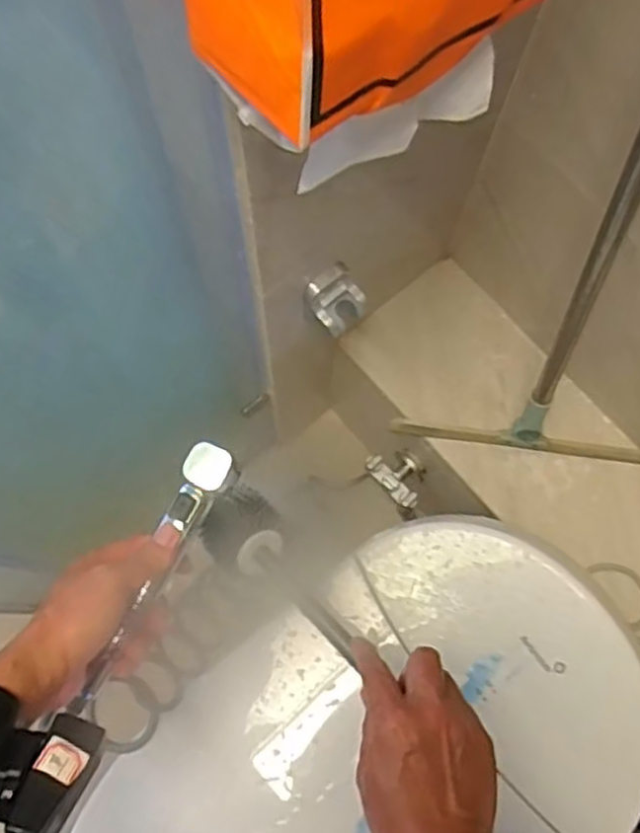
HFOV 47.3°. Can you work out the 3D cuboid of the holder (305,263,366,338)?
[{"bbox_3d":[0.017,-0.122,0.764,0.054,0.056,0.048,-40,79,-11],"label":"holder"}]

